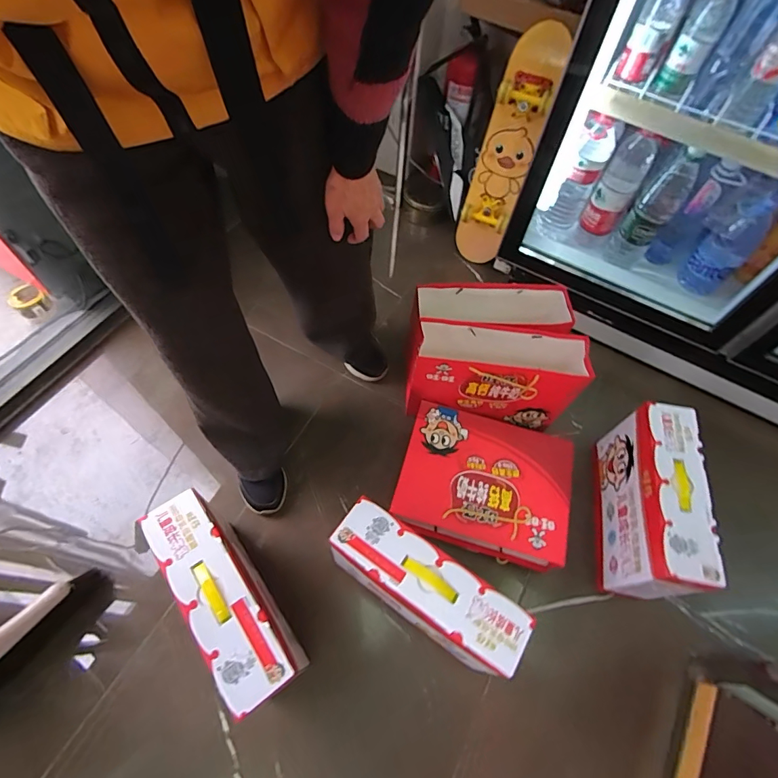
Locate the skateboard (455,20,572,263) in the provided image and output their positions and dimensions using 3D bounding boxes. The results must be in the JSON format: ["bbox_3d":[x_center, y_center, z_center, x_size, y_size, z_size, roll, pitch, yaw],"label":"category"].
[{"bbox_3d":[0.304,-0.610,1.145,0.142,0.562,0.097,23,40,10],"label":"skateboard"}]

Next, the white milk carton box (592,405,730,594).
[{"bbox_3d":[0.514,0.233,0.869,0.094,0.258,0.331,12,59,3],"label":"white milk carton box"}]

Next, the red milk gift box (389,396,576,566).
[{"bbox_3d":[0.202,0.203,0.940,0.350,0.100,0.285,15,59,5],"label":"red milk gift box"}]

